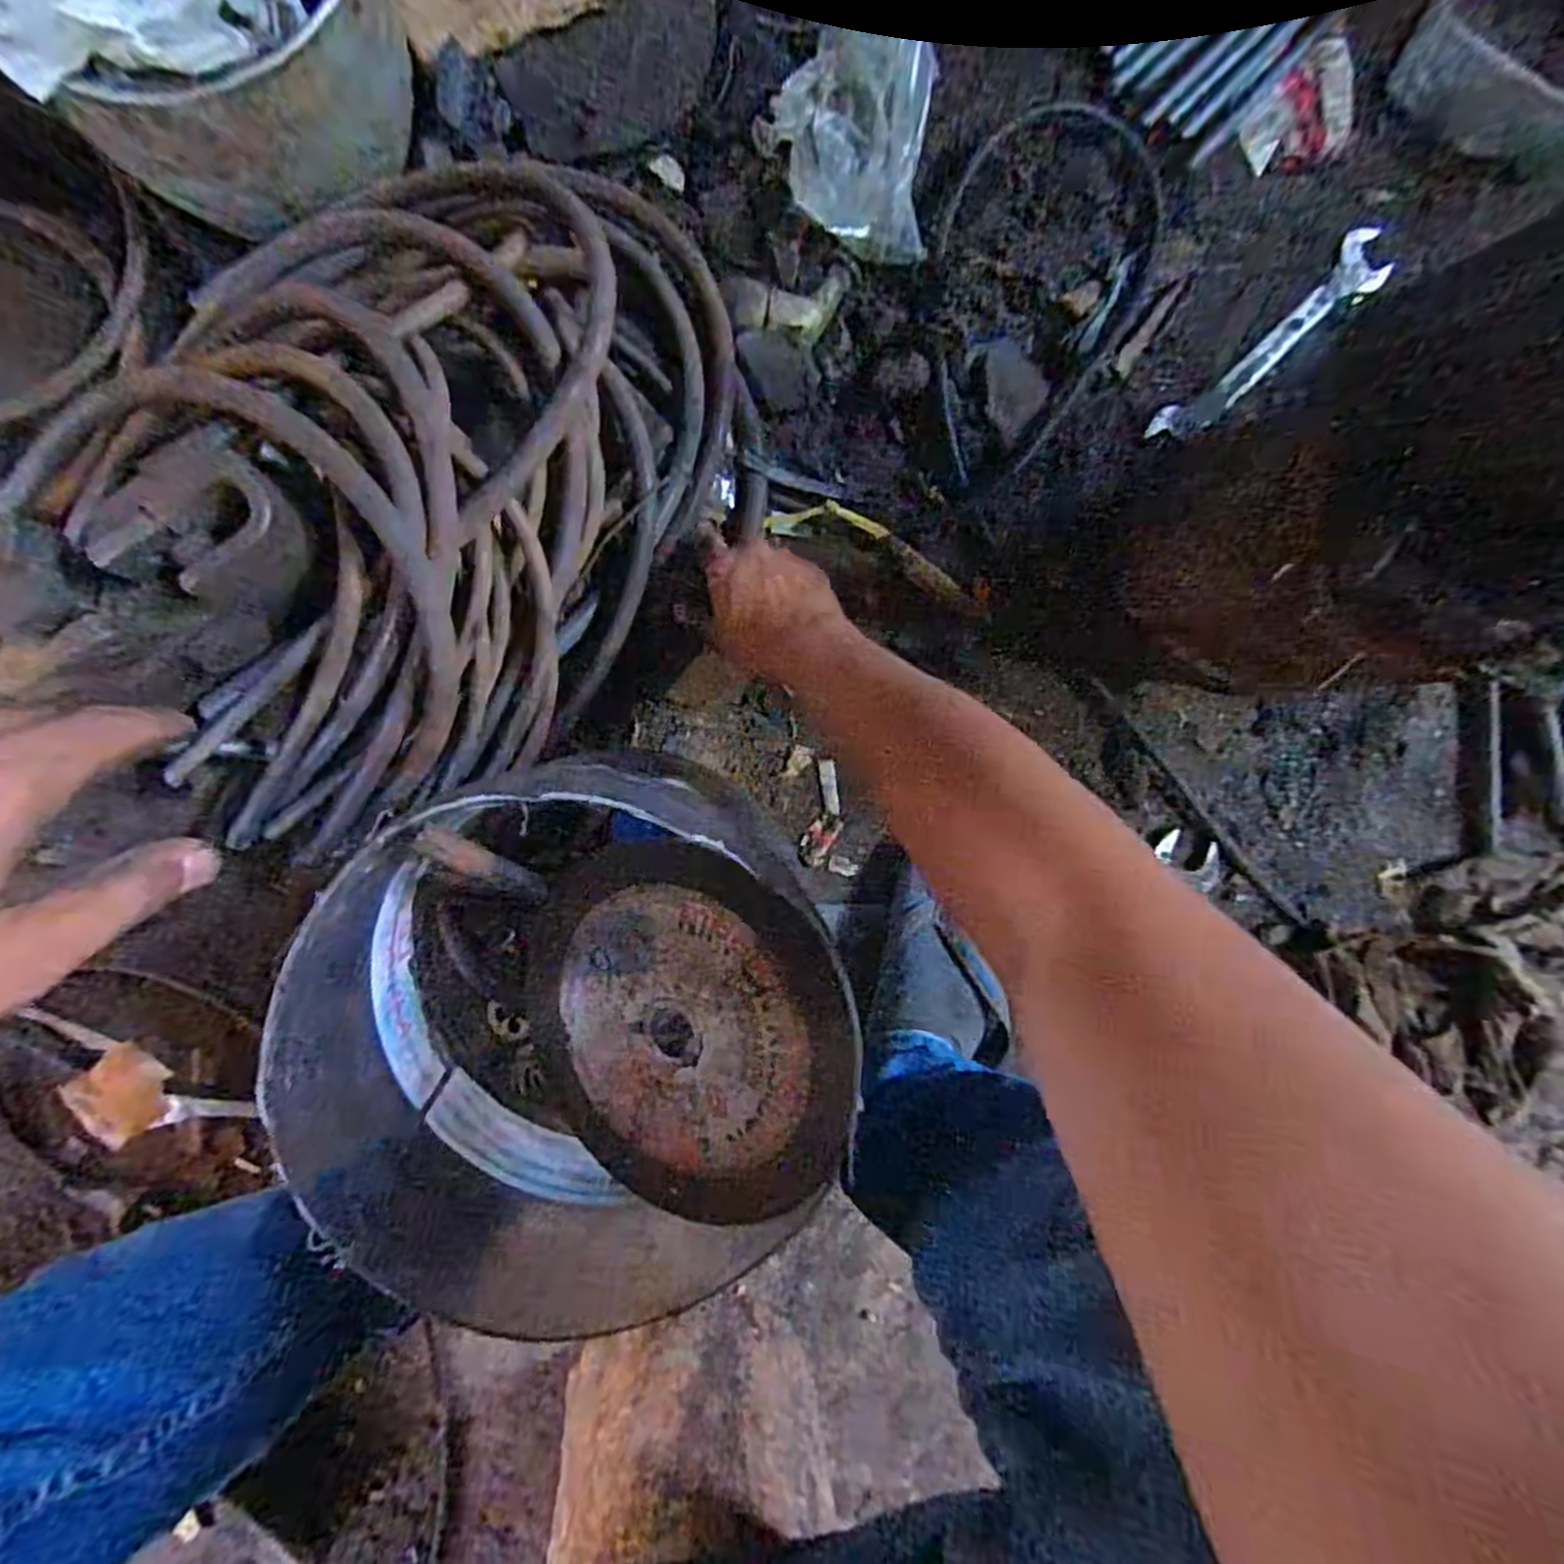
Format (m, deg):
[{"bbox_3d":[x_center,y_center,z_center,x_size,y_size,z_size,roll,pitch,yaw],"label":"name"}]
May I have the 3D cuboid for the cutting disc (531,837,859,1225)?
[{"bbox_3d":[-0.052,0.126,0.379,0.187,0.005,0.185,3,97,27],"label":"cutting disc"}]

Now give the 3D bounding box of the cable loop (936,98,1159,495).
[{"bbox_3d":[0.184,-0.362,0.554,0.159,0.010,0.288,23,92,-5],"label":"cable loop"}]

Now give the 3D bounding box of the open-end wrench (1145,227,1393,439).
[{"bbox_3d":[0.377,-0.337,0.580,0.231,0.010,0.040,-42,96,-1],"label":"open-end wrench"}]

